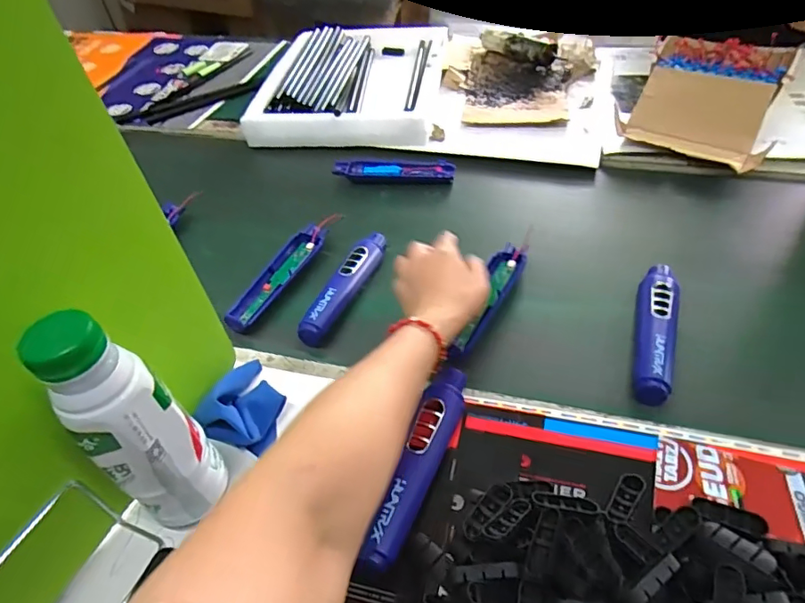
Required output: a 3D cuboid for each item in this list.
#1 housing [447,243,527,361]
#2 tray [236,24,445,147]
[{"bbox_3d":[0.091,-0.001,0.541,0.038,0.017,0.164,16,52,22],"label":"housing"},{"bbox_3d":[-0.081,-0.383,0.899,0.286,0.056,0.396,3,47,9],"label":"tray"}]

